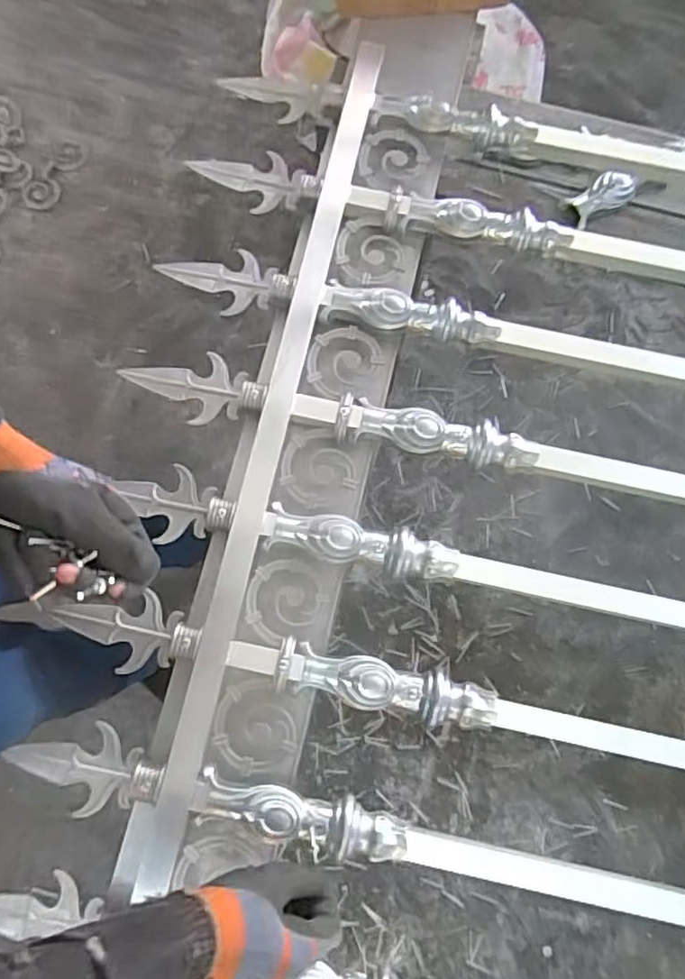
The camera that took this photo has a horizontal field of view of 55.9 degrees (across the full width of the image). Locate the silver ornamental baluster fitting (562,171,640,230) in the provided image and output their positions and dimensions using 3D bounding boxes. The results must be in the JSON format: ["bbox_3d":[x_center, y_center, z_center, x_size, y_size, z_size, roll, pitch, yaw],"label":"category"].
[{"bbox_3d":[0.339,-0.385,0.844,0.083,0.039,0.042,-30,79,-8],"label":"silver ornamental baluster fitting"}]

